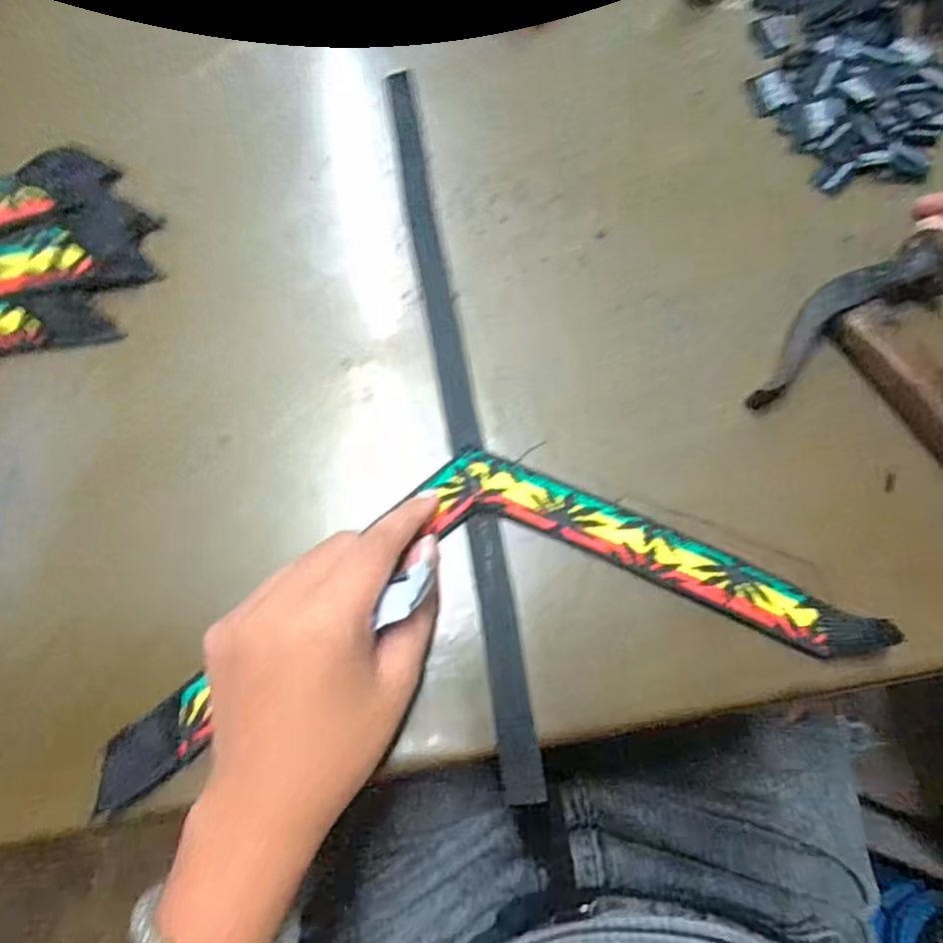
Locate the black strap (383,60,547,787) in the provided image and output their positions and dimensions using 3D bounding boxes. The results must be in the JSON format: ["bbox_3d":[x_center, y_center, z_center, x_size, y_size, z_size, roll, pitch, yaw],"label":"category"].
[{"bbox_3d":[-0.006,-0.040,0.313,0.017,0.005,0.367,-8,75,-5],"label":"black strap"}]

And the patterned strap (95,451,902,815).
[{"bbox_3d":[0.006,0.052,0.281,0.324,0.015,0.118,-12,79,-5],"label":"patterned strap"}]

